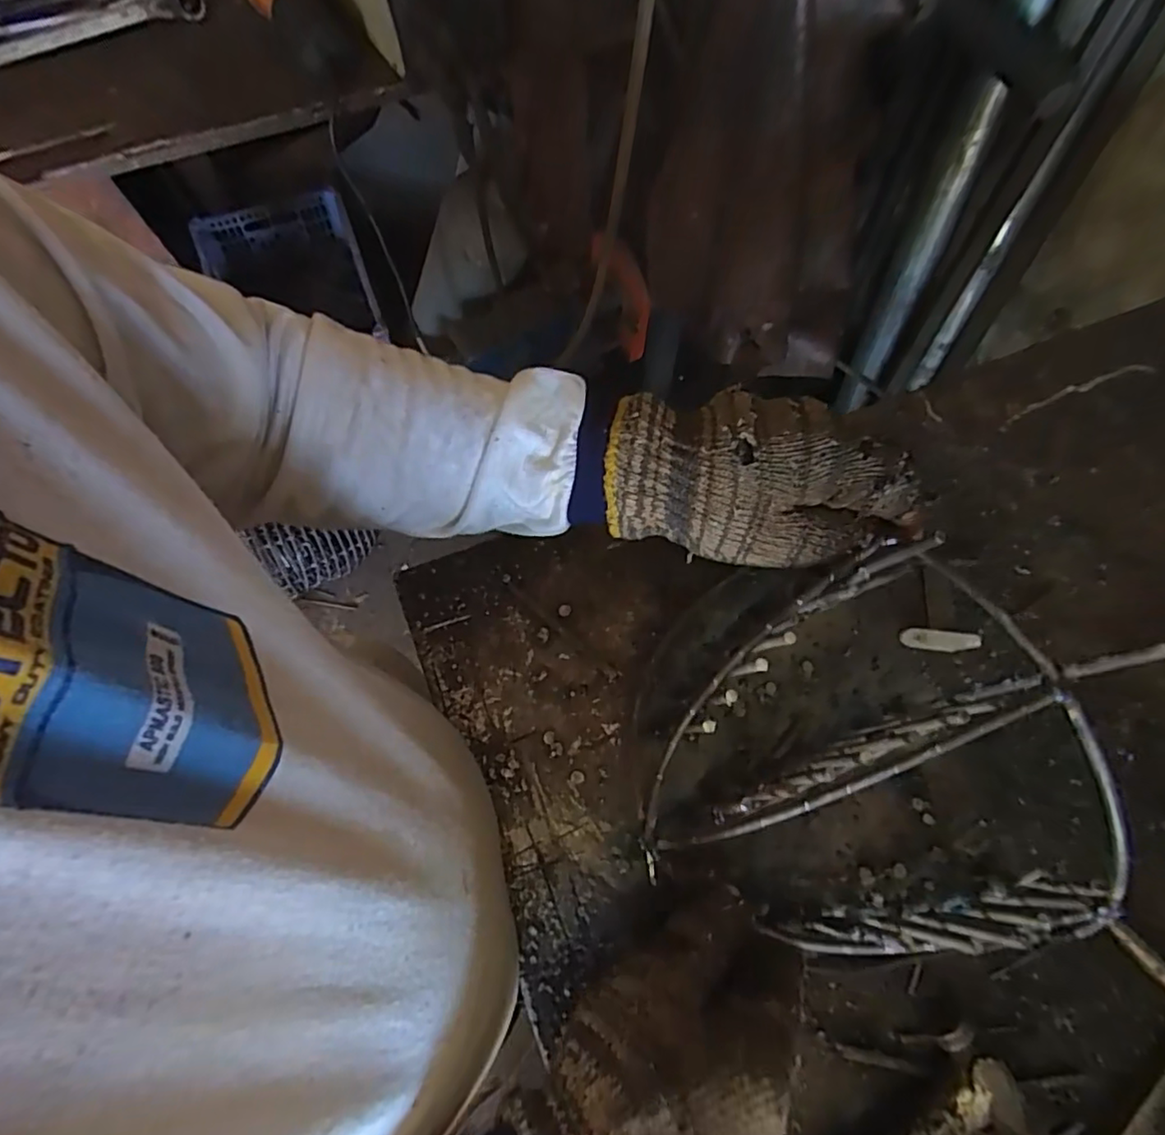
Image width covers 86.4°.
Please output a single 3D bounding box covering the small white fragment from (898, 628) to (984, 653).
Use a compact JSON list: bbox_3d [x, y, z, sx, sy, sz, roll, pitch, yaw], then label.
[{"bbox_3d":[0.228,0.047,0.393,0.050,0.005,0.013,6,70,4],"label":"small white fragment"}]

